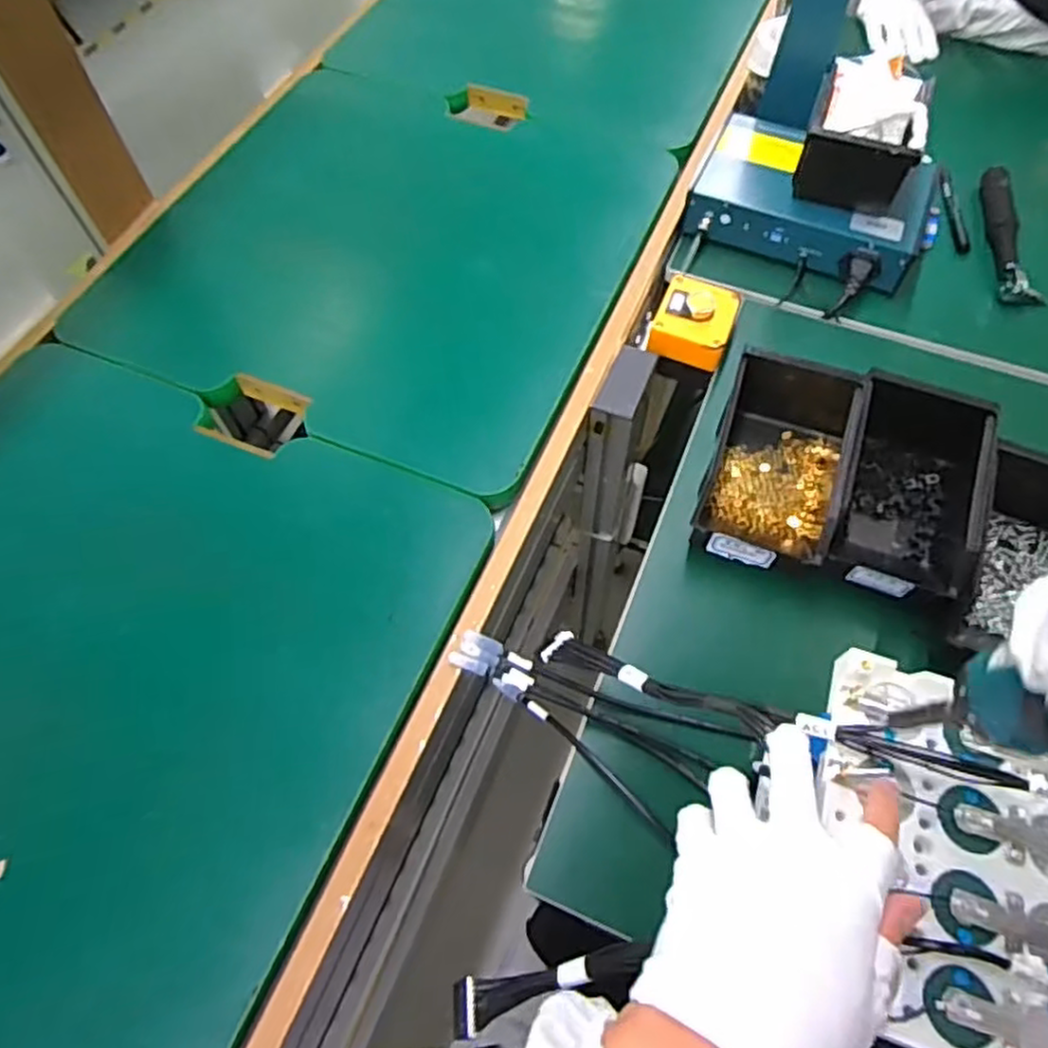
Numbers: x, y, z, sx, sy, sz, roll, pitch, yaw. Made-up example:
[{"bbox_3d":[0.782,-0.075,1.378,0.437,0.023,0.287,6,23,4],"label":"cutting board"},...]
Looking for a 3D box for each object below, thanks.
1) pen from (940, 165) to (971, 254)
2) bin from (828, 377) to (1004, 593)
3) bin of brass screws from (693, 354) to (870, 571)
[{"bbox_3d":[0.481,-0.353,0.780,0.019,0.011,0.133,4,62,3],"label":"pen"},{"bbox_3d":[0.311,-0.033,0.570,0.104,0.069,0.190,18,63,10],"label":"bin"},{"bbox_3d":[0.215,-0.061,0.589,0.102,0.070,0.202,19,63,11],"label":"bin of brass screws"}]

